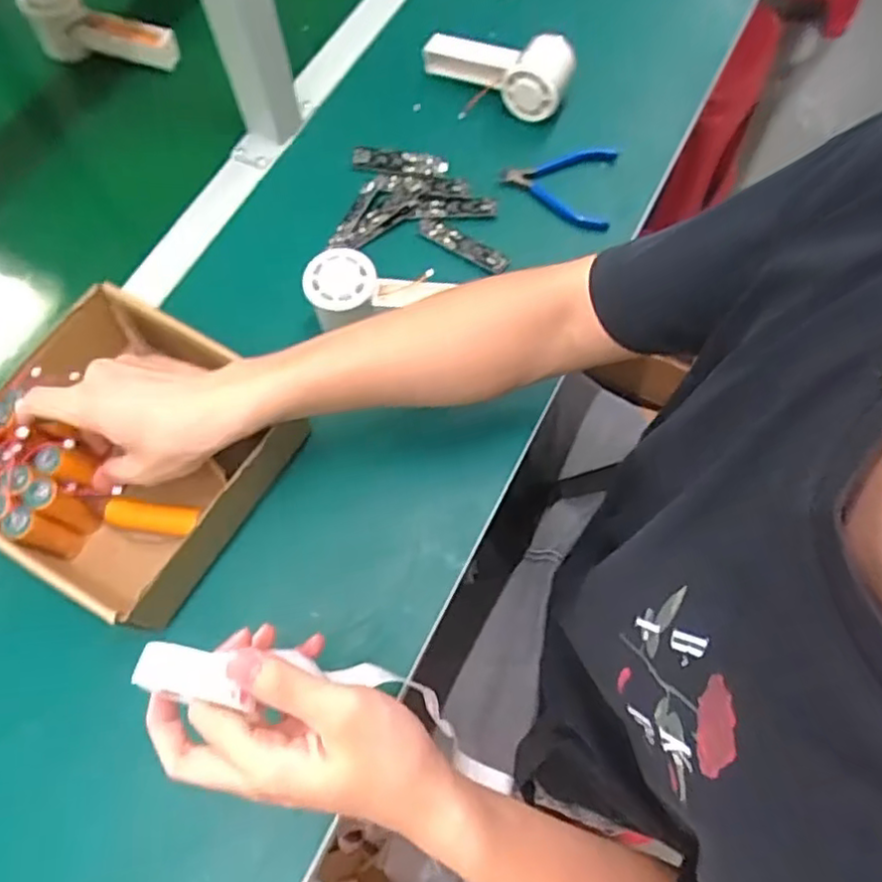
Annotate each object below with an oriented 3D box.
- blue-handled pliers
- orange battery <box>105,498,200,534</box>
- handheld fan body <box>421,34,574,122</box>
[{"bbox_3d":[0.115,-0.253,0.659,0.105,0.015,0.106,11,68,5],"label":"blue-handled pliers"},{"bbox_3d":[-0.220,0.058,0.516,0.074,0.016,0.021,5,67,3],"label":"orange battery"},{"bbox_3d":[0.057,-0.377,0.681,0.154,0.050,0.087,4,67,2],"label":"handheld fan body"}]

